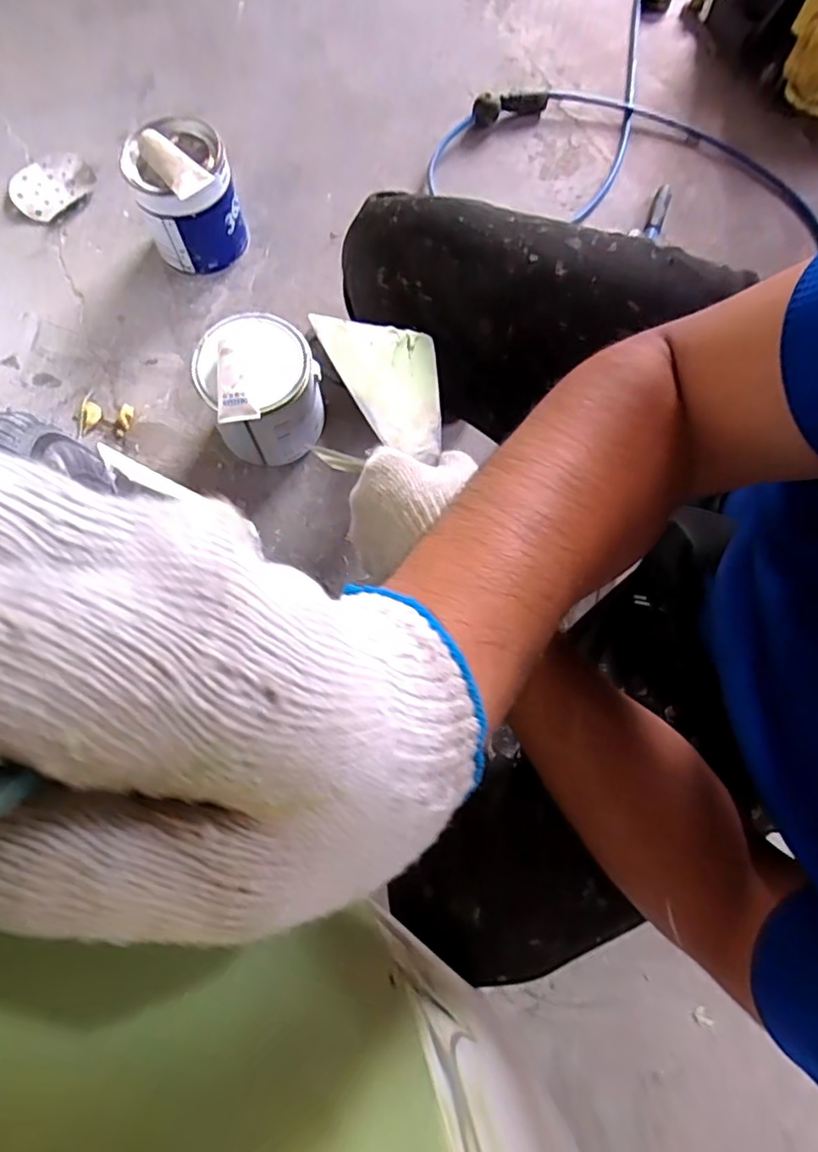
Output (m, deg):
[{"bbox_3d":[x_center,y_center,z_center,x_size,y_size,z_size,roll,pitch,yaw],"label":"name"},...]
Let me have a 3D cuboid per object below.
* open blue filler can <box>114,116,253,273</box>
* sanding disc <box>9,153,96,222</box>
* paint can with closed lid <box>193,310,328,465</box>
[{"bbox_3d":[-0.341,-0.582,0.932,0.148,0.162,0.157,0,73,-1],"label":"open blue filler can"},{"bbox_3d":[-0.623,-0.680,1.047,0.123,0.007,0.136,37,76,10],"label":"sanding disc"},{"bbox_3d":[-0.199,-0.242,0.828,0.141,0.154,0.146,0,73,-1],"label":"paint can with closed lid"}]

